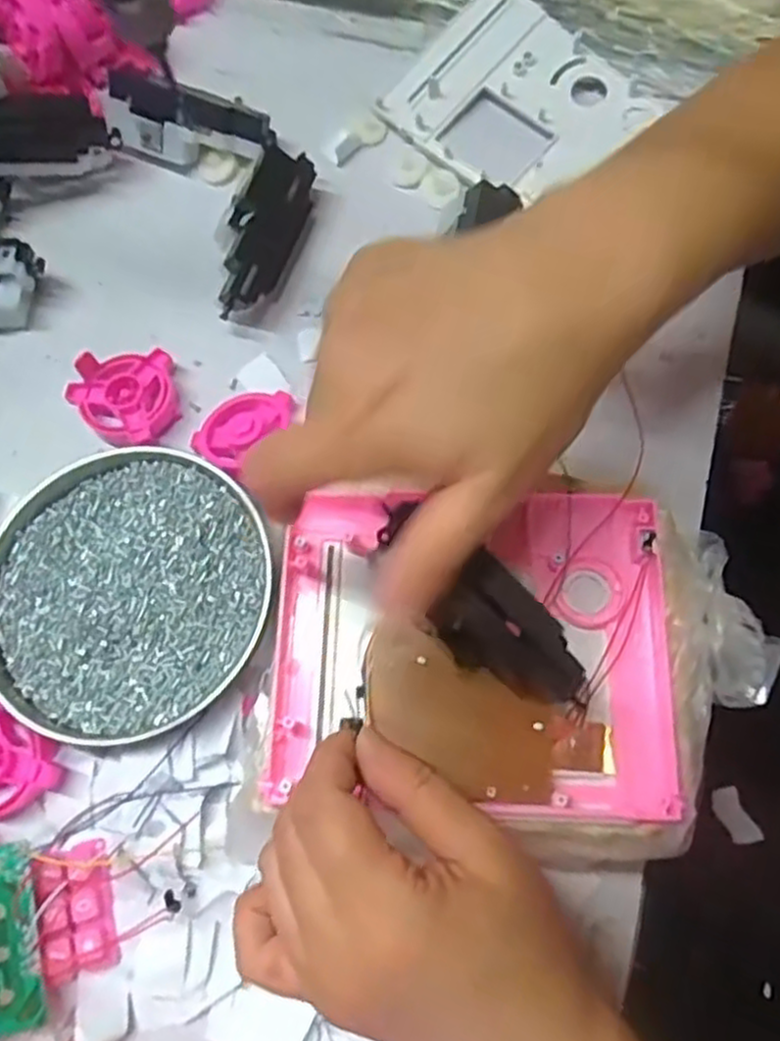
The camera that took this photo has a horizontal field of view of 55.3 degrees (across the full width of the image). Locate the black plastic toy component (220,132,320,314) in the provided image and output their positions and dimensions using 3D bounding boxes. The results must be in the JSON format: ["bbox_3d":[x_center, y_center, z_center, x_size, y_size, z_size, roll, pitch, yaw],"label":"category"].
[{"bbox_3d":[-0.068,-0.162,0.411,0.033,0.033,0.111,11,72,5],"label":"black plastic toy component"}]

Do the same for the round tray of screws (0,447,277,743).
[{"bbox_3d":[-0.126,0.033,0.353,0.131,0.021,0.132,0,72,1],"label":"round tray of screws"}]

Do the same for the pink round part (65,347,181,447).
[{"bbox_3d":[-0.139,-0.062,0.387,0.053,0.025,0.053,0,72,1],"label":"pink round part"}]

